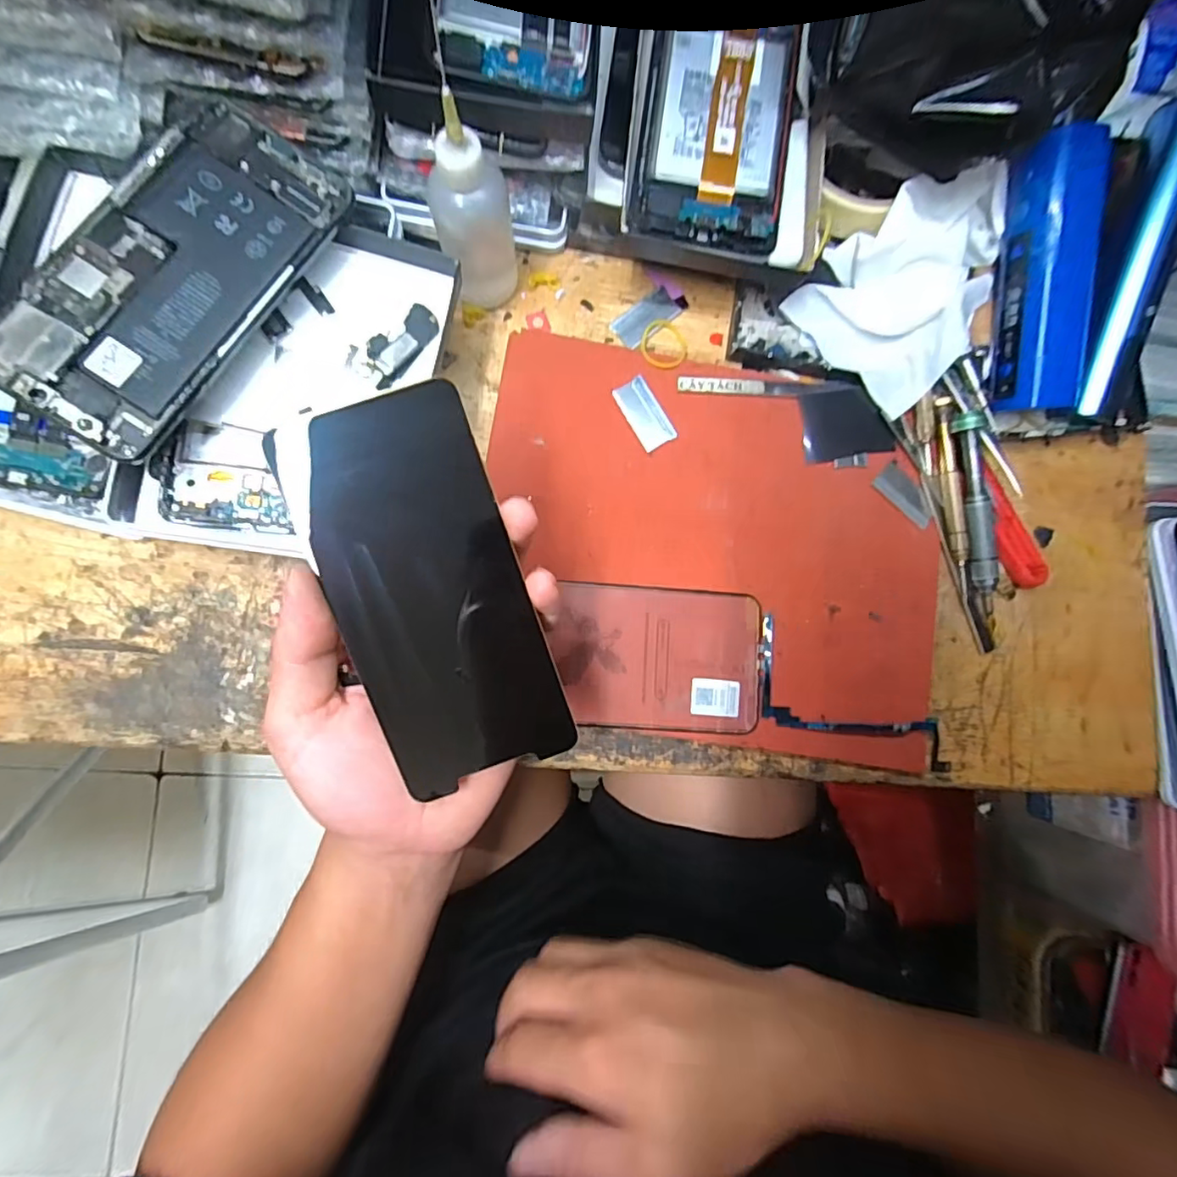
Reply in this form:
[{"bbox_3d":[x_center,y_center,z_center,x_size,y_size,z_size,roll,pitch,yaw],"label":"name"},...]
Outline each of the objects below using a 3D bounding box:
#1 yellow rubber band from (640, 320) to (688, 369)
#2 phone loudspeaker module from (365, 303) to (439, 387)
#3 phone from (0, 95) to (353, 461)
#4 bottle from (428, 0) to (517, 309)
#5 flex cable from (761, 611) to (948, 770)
[{"bbox_3d":[0.042,-0.134,0.320,0.026,0.004,0.031,11,75,-6],"label":"yellow rubber band"},{"bbox_3d":[-0.088,-0.114,0.269,0.020,0.009,0.045,33,83,-2],"label":"phone loudspeaker module"},{"bbox_3d":[-0.174,-0.132,0.241,0.074,0.005,0.152,34,80,-7],"label":"phone"},{"bbox_3d":[-0.052,-0.170,0.255,0.034,0.114,0.030,8,84,-5],"label":"bottle"},{"bbox_3d":[0.136,0.067,0.304,0.126,0.004,0.045,32,83,-2],"label":"flex cable"}]

